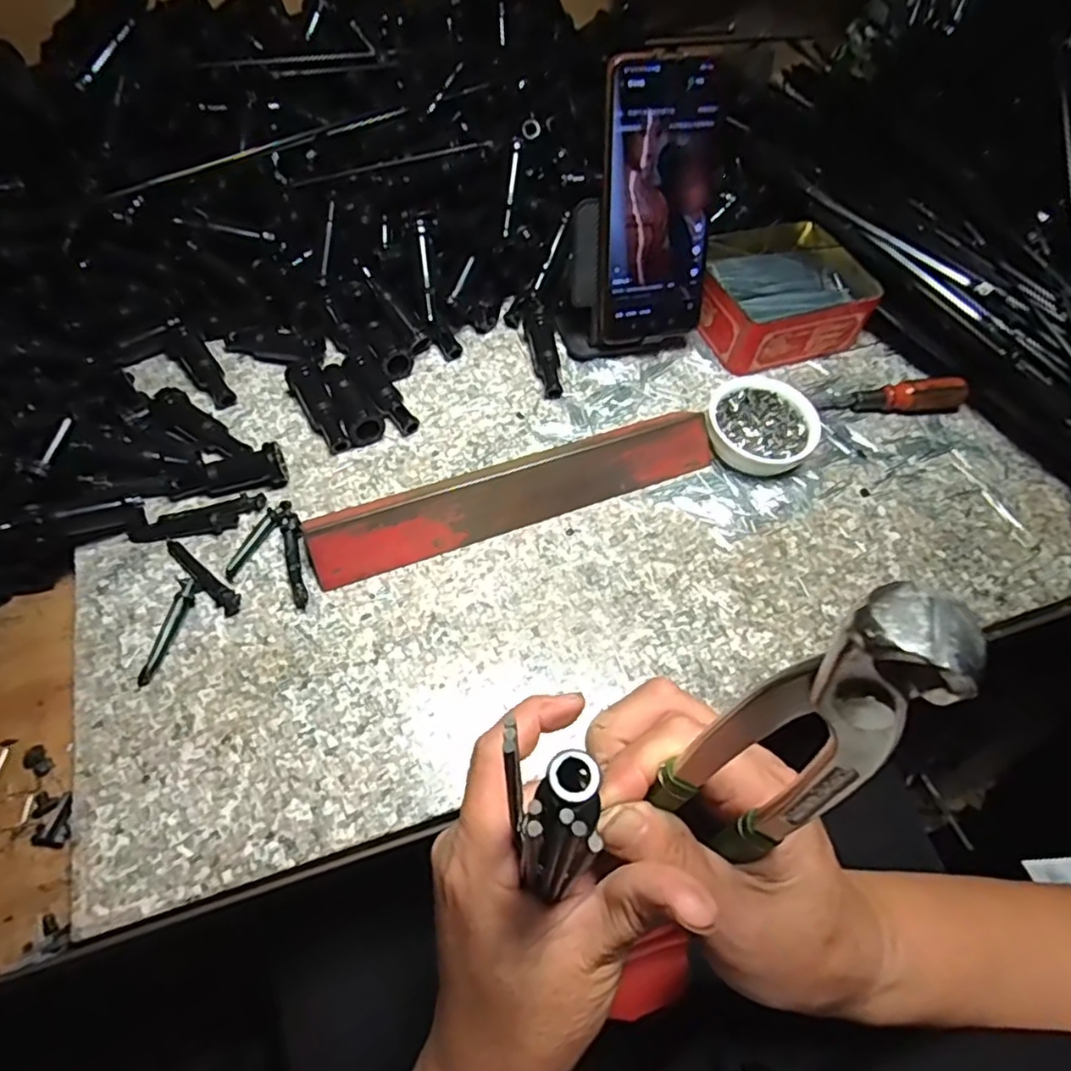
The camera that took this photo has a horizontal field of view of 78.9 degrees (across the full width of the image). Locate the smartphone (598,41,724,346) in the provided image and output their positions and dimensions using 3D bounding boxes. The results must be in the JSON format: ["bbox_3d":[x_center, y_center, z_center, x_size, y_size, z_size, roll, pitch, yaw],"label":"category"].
[{"bbox_3d":[0.082,-0.214,0.424,0.082,0.166,0.011,-10,36,-11],"label":"smartphone"}]

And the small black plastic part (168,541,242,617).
[{"bbox_3d":[-0.183,0.022,0.357,0.060,0.005,0.011,38,63,17],"label":"small black plastic part"}]

